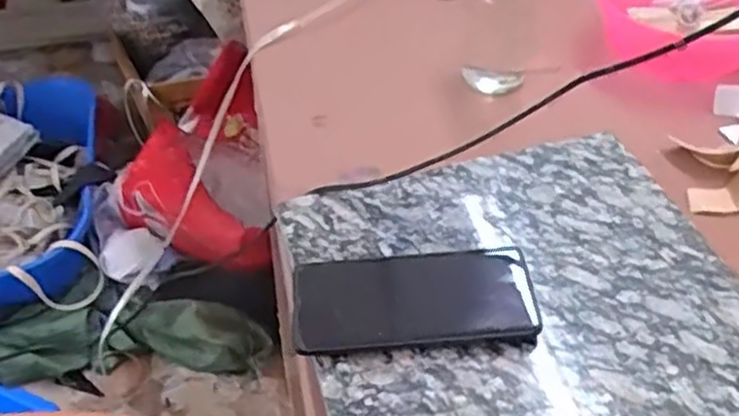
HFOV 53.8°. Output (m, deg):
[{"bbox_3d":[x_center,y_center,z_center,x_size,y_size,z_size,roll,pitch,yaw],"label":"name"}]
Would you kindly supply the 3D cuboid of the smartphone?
[{"bbox_3d":[0.030,0.059,0.497,0.159,0.014,0.077,-4,43,-2],"label":"smartphone"}]

